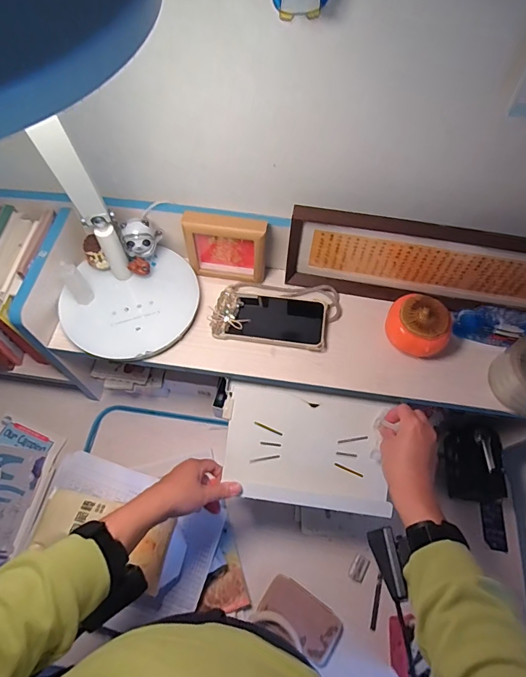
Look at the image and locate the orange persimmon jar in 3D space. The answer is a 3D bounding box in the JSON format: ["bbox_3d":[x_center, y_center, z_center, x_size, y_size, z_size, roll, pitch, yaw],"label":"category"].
[{"bbox_3d":[0.222,-0.014,0.589,0.091,0.070,0.075,40,68,18],"label":"orange persimmon jar"}]

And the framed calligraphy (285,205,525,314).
[{"bbox_3d":[0.243,-0.098,0.590,0.417,0.146,0.043,13,62,5],"label":"framed calligraphy"}]

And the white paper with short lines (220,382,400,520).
[{"bbox_3d":[0.059,0.157,0.576,0.233,0.010,0.152,8,86,3],"label":"white paper with short lines"}]

